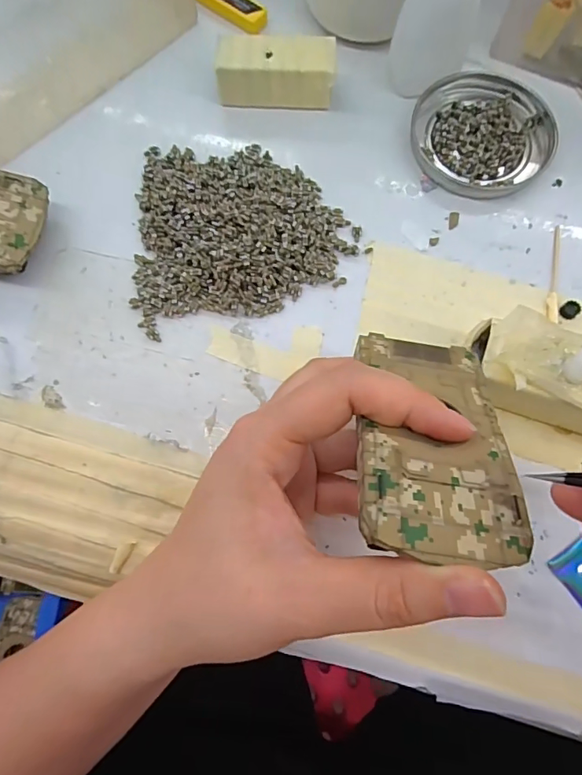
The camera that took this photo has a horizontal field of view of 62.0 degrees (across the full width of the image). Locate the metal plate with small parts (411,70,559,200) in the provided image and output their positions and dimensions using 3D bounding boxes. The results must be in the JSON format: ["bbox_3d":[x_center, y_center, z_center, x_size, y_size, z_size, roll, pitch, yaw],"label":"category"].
[{"bbox_3d":[0.109,-0.148,0.277,0.077,0.008,0.082,-2,75,-1],"label":"metal plate with small parts"}]

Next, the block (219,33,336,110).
[{"bbox_3d":[-0.008,-0.176,0.274,0.063,0.028,0.025,4,75,0],"label":"block"}]

